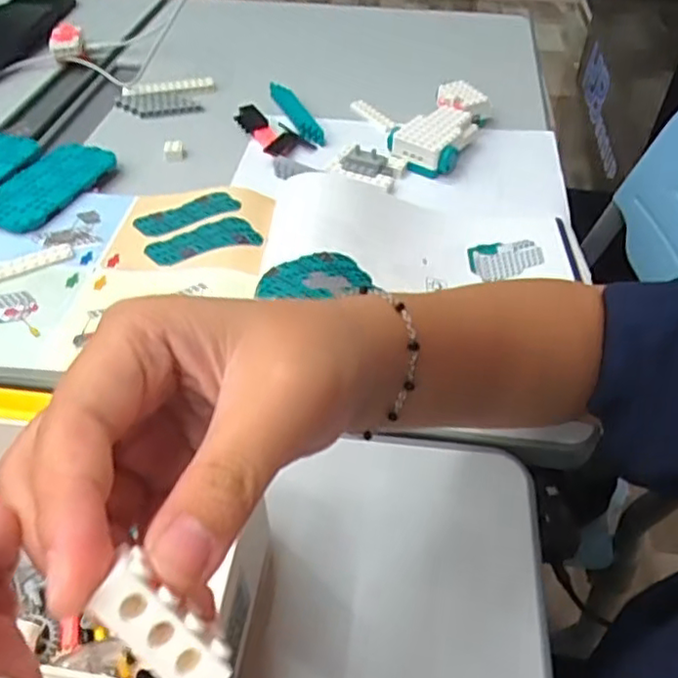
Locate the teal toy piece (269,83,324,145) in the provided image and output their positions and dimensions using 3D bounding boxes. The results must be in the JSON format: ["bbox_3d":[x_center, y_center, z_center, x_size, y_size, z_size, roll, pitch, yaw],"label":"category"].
[{"bbox_3d":[-0.046,-0.232,0.639,0.013,0.023,0.120,-19,49,-18],"label":"teal toy piece"}]

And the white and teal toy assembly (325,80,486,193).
[{"bbox_3d":[0.070,-0.190,0.590,0.130,0.029,0.164,8,48,8],"label":"white and teal toy assembly"}]

